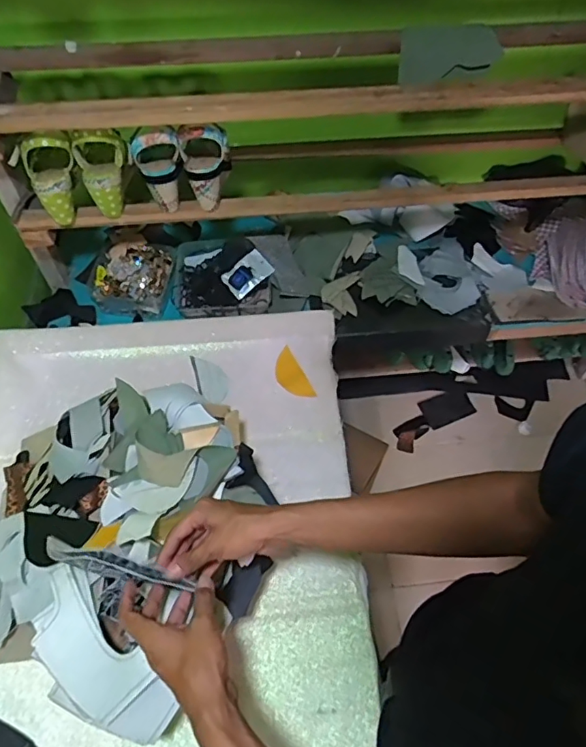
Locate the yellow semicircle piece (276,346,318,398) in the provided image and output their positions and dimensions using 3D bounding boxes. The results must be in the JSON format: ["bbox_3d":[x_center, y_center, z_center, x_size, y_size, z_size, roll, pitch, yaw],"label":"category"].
[{"bbox_3d":[-0.004,0.004,0.916,0.046,0.005,0.100,-26,71,-13],"label":"yellow semicircle piece"}]

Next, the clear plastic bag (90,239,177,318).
[{"bbox_3d":[-0.345,-0.215,1.131,0.167,0.049,0.165,9,58,5],"label":"clear plastic bag"}]

